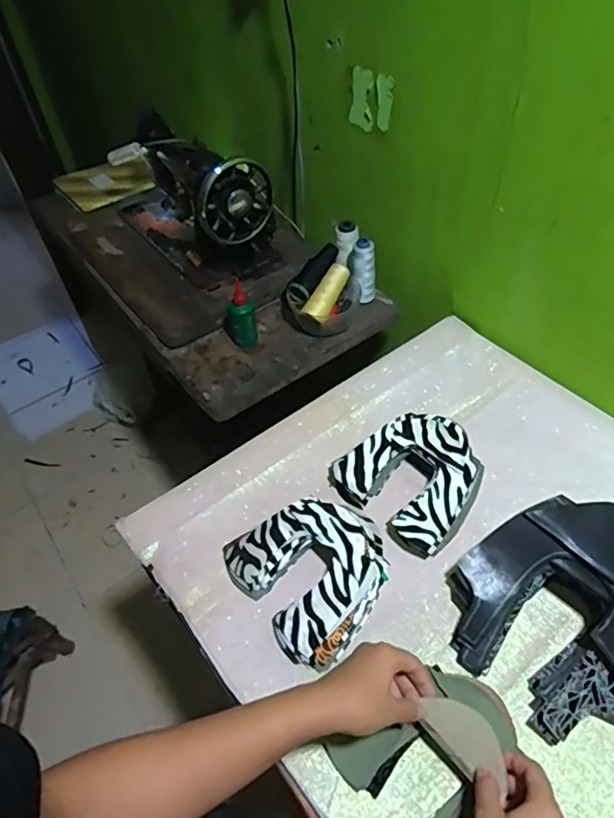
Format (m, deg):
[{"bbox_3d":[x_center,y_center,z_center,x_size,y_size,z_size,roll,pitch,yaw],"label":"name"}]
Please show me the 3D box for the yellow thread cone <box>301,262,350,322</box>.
[{"bbox_3d":[0.035,-0.194,0.898,0.038,0.034,0.119,22,69,22],"label":"yellow thread cone"}]

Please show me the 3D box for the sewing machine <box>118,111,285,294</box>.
[{"bbox_3d":[-0.227,-0.417,1.029,0.171,0.220,0.398,-32,54,-22],"label":"sewing machine"}]

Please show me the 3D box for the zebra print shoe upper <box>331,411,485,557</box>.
[{"bbox_3d":[0.135,0.079,0.671,0.150,0.059,0.164,-36,55,-24],"label":"zebra print shoe upper"}]

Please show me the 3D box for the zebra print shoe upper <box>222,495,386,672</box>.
[{"bbox_3d":[0.009,0.177,0.611,0.158,0.046,0.172,-32,54,-22],"label":"zebra print shoe upper"}]

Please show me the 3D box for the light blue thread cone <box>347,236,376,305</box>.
[{"bbox_3d":[0.097,-0.232,0.918,0.043,0.112,0.043,4,49,8],"label":"light blue thread cone"}]

